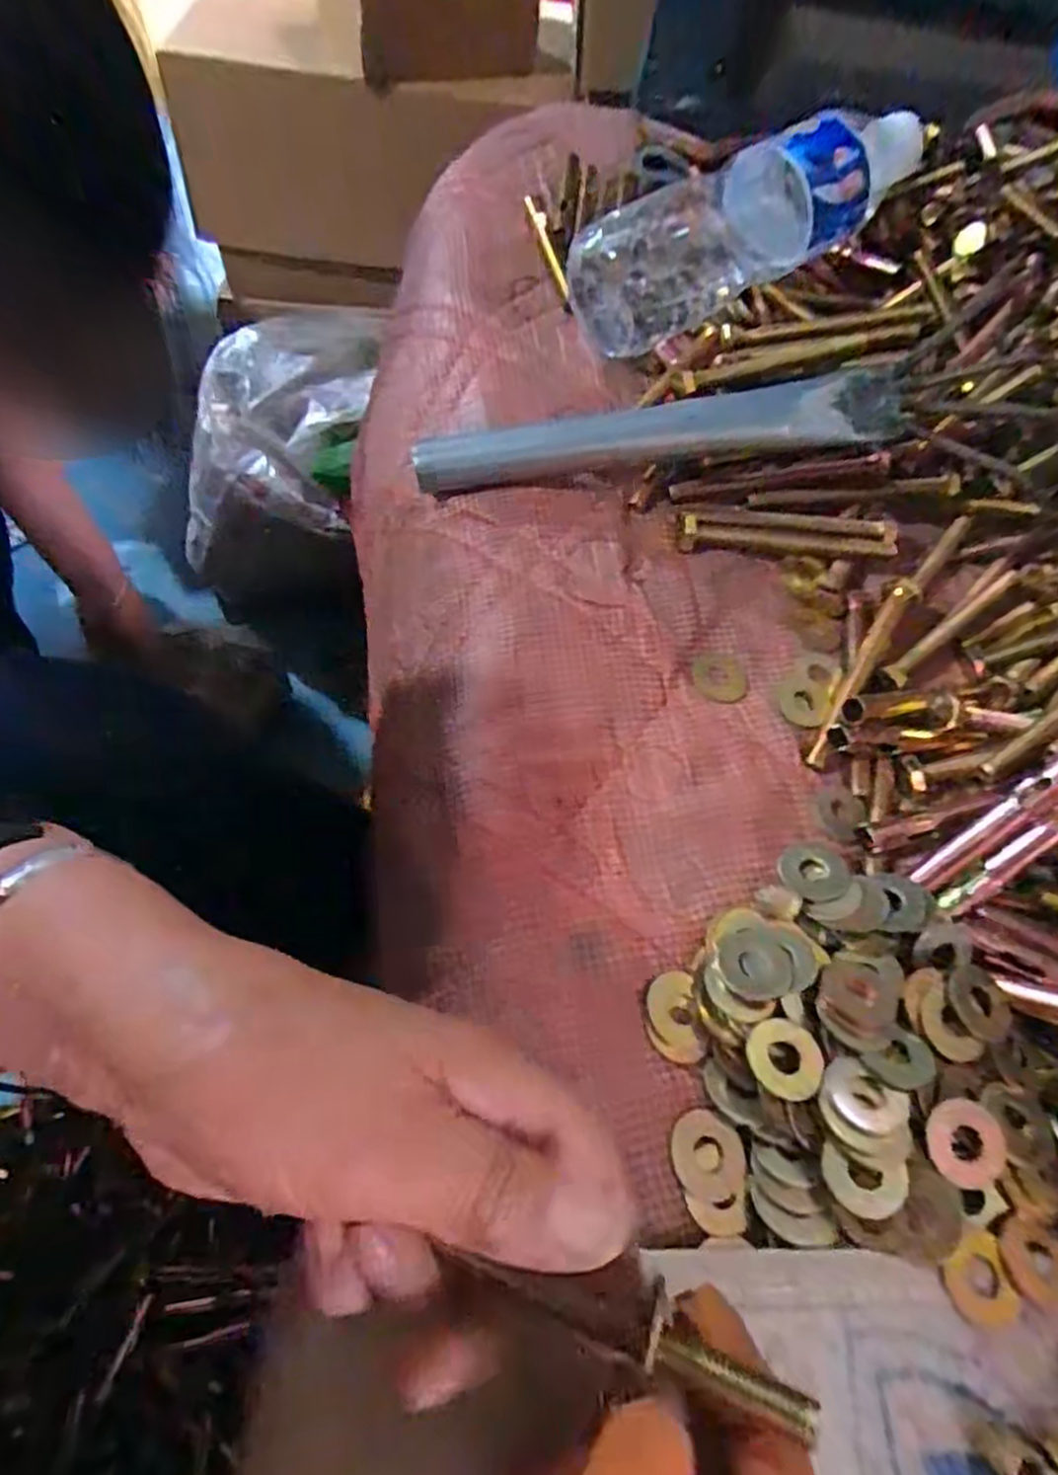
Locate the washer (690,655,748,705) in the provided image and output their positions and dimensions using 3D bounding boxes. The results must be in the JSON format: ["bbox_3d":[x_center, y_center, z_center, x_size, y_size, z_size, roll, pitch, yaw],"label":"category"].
[{"bbox_3d":[0.083,-0.025,0.324,0.025,0.004,0.025,2,59,-10],"label":"washer"}]

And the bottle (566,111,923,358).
[{"bbox_3d":[0.127,-0.295,0.408,0.222,0.059,0.069,-31,69,-21],"label":"bottle"}]

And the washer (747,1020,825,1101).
[{"bbox_3d":[0.083,0.105,0.241,0.023,0.004,0.024,0,61,0],"label":"washer"}]

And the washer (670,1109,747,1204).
[{"bbox_3d":[0.056,0.131,0.233,0.024,0.004,0.025,7,57,-11],"label":"washer"}]

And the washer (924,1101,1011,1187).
[{"bbox_3d":[0.136,0.126,0.231,0.024,0.004,0.024,1,69,-2],"label":"washer"}]

